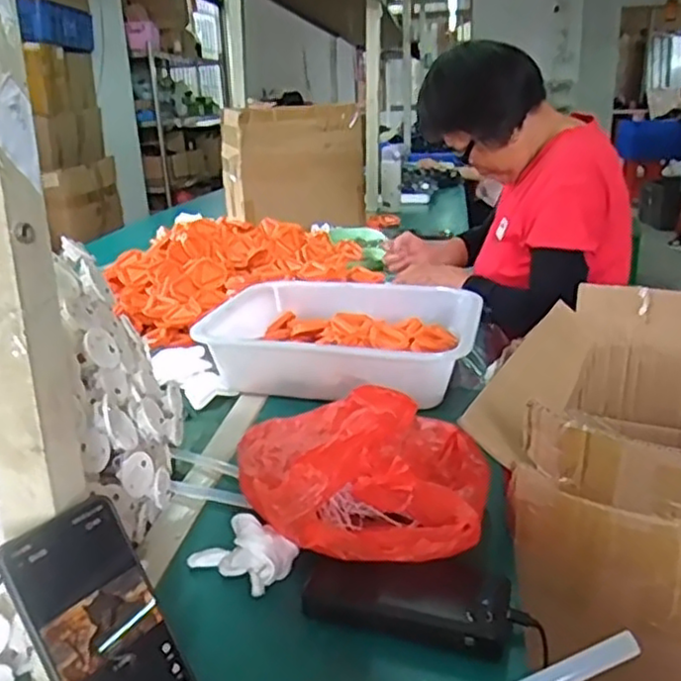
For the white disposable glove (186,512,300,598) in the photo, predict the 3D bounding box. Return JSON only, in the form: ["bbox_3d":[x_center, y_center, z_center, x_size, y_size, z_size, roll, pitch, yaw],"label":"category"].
[{"bbox_3d":[-0.084,0.181,0.590,0.089,0.051,0.048,12,24,34],"label":"white disposable glove"}]

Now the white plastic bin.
[{"bbox_3d":[0.001,-0.003,1.008,0.379,0.094,0.311,1,20,8],"label":"white plastic bin"}]

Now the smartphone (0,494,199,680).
[{"bbox_3d":[-0.142,0.184,0.424,0.010,0.162,0.077,-25,2,38],"label":"smartphone"}]

